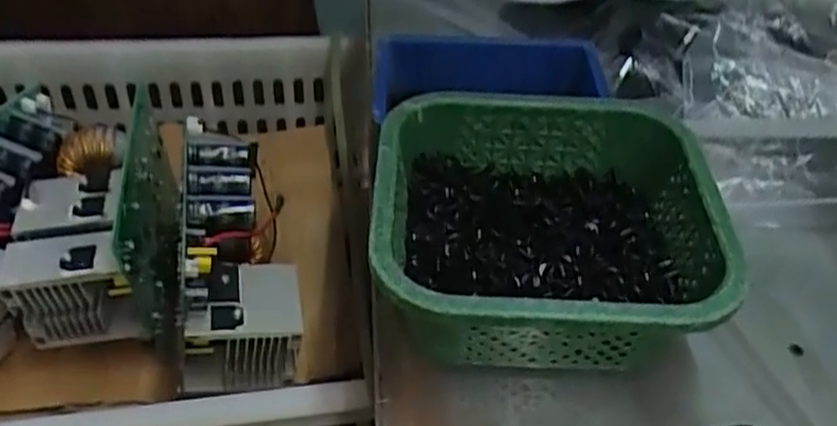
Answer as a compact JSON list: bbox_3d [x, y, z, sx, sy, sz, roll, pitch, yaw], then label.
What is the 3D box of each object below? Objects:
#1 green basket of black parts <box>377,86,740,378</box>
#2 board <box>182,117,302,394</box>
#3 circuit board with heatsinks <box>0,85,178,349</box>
[{"bbox_3d":[0.062,0.007,0.363,0.161,0.065,0.159,3,44,1],"label":"green basket of black parts"},{"bbox_3d":[-0.121,0.023,0.476,0.076,0.101,0.165,-4,44,-7],"label":"board"},{"bbox_3d":[-0.216,0.002,0.478,0.081,0.077,0.167,-5,44,-7],"label":"circuit board with heatsinks"}]

